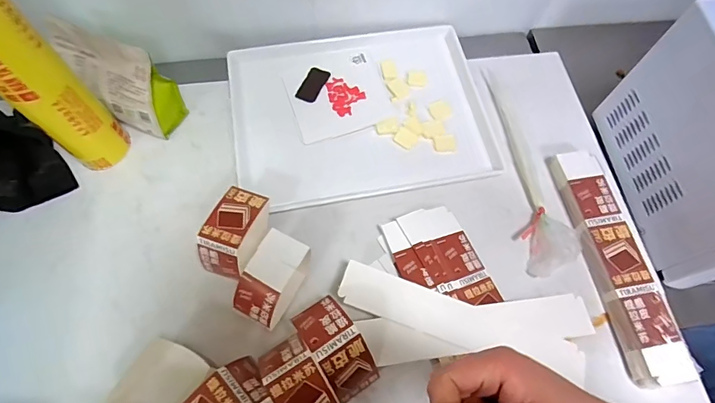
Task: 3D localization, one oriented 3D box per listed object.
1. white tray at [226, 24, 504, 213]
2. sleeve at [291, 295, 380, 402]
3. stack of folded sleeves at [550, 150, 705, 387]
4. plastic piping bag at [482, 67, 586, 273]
[{"bbox_3d":[0.001,-0.158,0.733,0.419,0.025,0.324,-9,67,-7],"label":"white tray"},{"bbox_3d":[-0.025,0.180,0.525,0.059,0.062,0.118,-31,72,-15],"label":"sleeve"},{"bbox_3d":[0.378,0.081,0.624,0.075,0.042,0.347,-9,67,-6],"label":"stack of folded sleeves"},{"bbox_3d":[0.268,-0.067,0.693,0.093,0.028,0.375,-9,67,-7],"label":"plastic piping bag"}]

